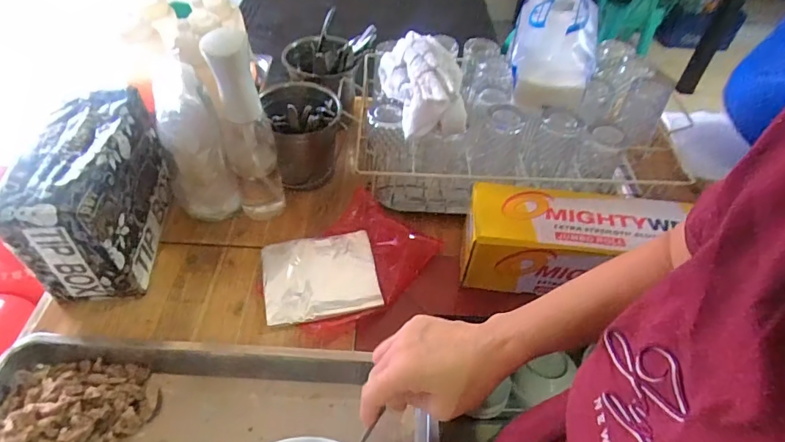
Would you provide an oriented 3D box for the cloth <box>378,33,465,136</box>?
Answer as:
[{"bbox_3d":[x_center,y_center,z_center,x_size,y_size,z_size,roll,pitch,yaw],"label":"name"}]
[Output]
[{"bbox_3d":[0.048,-0.201,0.646,0.112,0.073,0.166,-4,48,-8],"label":"cloth"}]

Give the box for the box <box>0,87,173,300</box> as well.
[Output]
[{"bbox_3d":[-0.384,-0.032,0.606,0.103,0.177,0.231,-1,49,-5],"label":"box"}]

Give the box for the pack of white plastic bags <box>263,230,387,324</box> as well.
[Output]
[{"bbox_3d":[-0.102,0.077,0.641,0.154,0.011,0.135,-8,50,-10],"label":"pack of white plastic bags"}]

